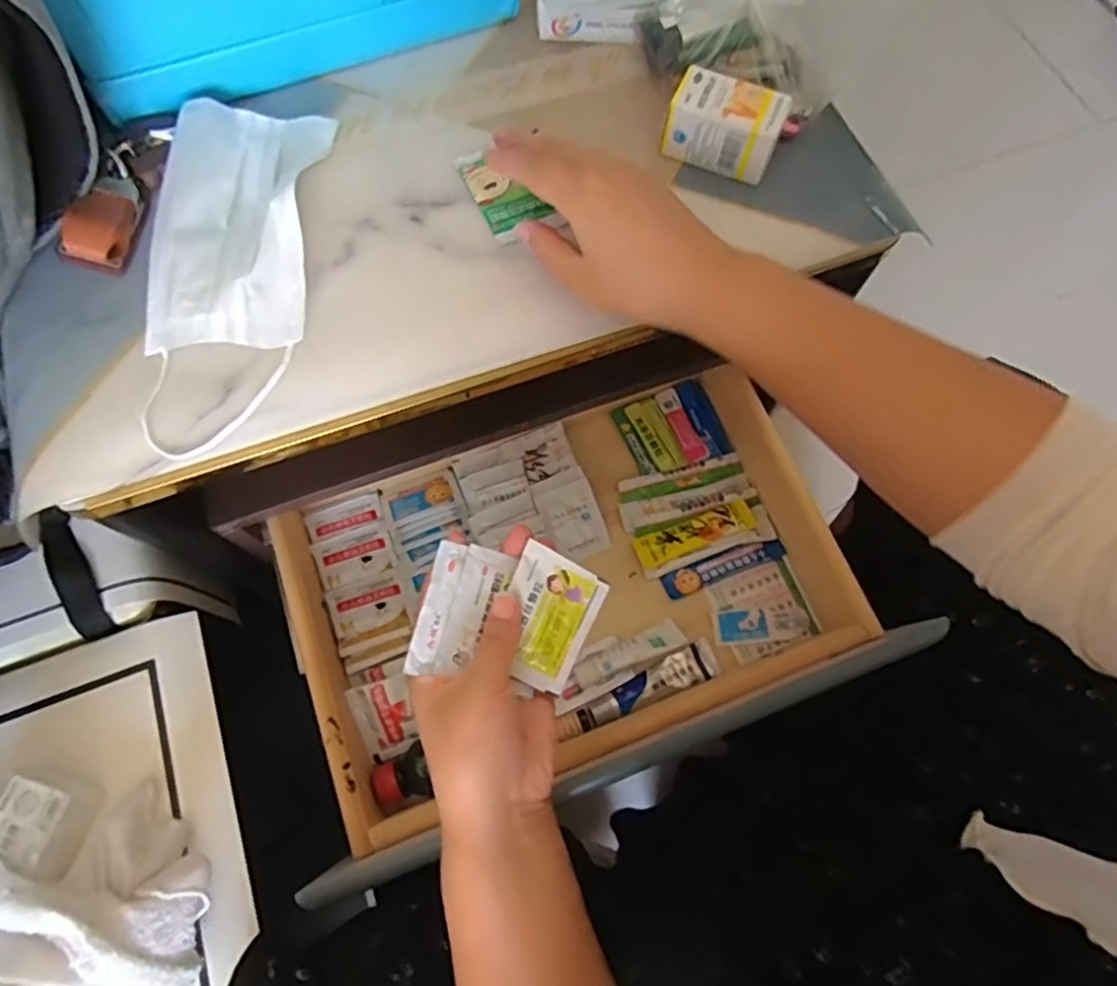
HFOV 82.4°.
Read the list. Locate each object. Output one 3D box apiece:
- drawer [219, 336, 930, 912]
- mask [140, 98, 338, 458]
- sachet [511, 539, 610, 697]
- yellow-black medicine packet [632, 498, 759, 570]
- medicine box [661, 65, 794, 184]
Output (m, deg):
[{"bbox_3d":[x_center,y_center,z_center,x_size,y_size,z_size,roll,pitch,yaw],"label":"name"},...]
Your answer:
[{"bbox_3d":[0.001,0.063,0.515,0.433,0.109,0.314,-20,72,-9],"label":"drawer"},{"bbox_3d":[-0.186,-0.133,0.359,0.086,0.021,0.219,1,70,-1],"label":"mask"},{"bbox_3d":[-0.006,0.067,0.339,0.047,0.006,0.065,26,87,-2],"label":"sachet"},{"bbox_3d":[0.122,0.035,0.564,0.109,0.009,0.028,-20,72,-8],"label":"yellow-black medicine packet"},{"bbox_3d":[0.102,-0.226,0.388,0.065,0.033,0.041,21,71,6],"label":"medicine box"}]

